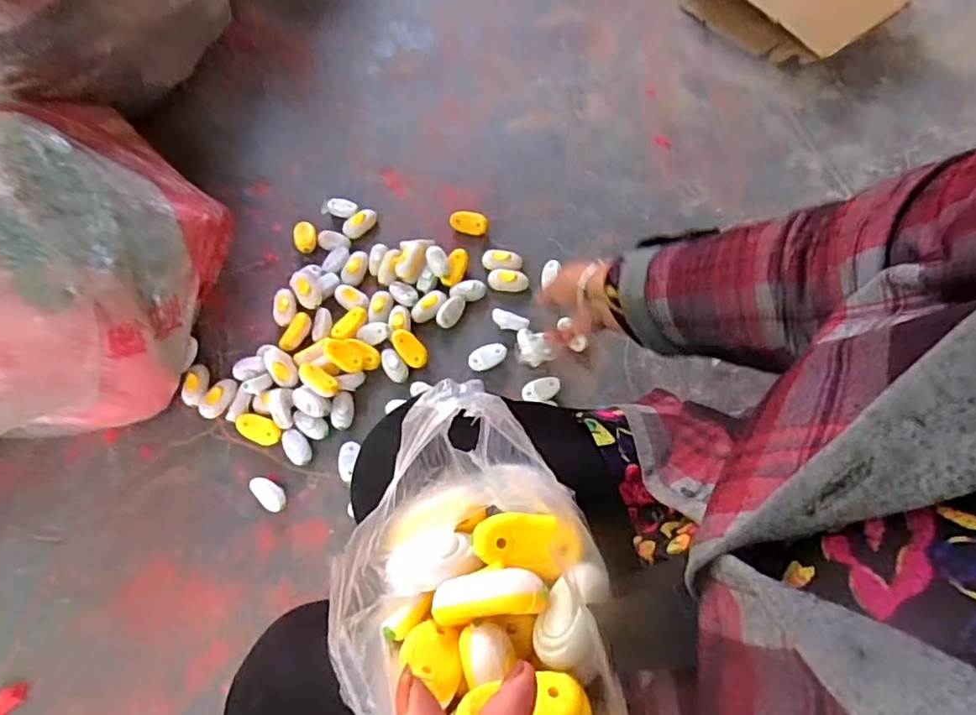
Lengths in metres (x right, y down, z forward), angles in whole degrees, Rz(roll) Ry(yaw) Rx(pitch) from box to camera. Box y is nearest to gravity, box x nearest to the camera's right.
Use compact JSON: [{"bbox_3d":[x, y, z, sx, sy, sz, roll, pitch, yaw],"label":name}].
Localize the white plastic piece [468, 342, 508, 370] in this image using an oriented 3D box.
[{"bbox_3d":[0.000,-0.001,0.853,0.055,0.017,0.032,-18,64,-6],"label":"white plastic piece"}]

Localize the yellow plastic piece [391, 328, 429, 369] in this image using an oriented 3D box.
[{"bbox_3d":[-0.110,-0.012,0.843,0.034,0.012,0.058,-42,90,-6],"label":"yellow plastic piece"}]

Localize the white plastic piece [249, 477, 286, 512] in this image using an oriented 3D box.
[{"bbox_3d":[-0.283,0.173,0.774,0.030,0.015,0.056,-41,69,-16],"label":"white plastic piece"}]

